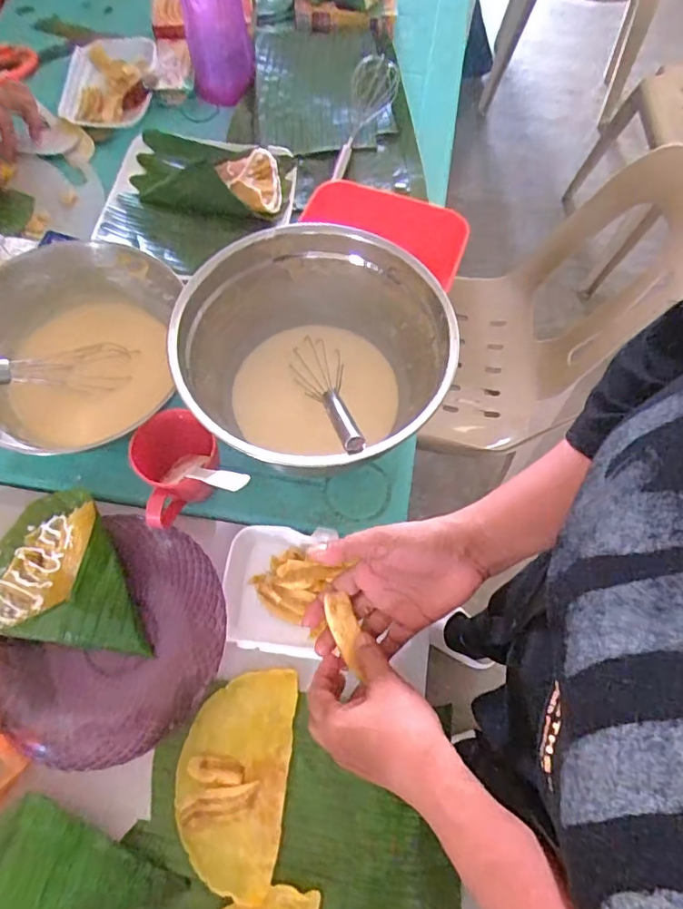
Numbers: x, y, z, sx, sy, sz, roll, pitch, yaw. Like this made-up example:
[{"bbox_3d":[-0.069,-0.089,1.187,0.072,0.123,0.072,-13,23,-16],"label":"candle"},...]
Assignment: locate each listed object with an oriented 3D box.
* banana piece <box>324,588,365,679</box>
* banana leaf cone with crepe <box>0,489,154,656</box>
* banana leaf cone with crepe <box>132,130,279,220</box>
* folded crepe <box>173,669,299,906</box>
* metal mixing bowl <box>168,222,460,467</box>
[{"bbox_3d":[0.003,0.144,0.427,0.022,0.016,0.065,-15,68,-7],"label":"banana piece"},{"bbox_3d":[-0.247,0.102,0.484,0.156,0.036,0.130,8,69,1],"label":"banana leaf cone with crepe"},{"bbox_3d":[-0.179,-0.373,0.700,0.196,0.033,0.132,12,69,3],"label":"banana leaf cone with crepe"},{"bbox_3d":[-0.093,0.275,0.458,0.092,0.010,0.165,6,69,1],"label":"folded crepe"},{"bbox_3d":[-0.029,-0.091,0.517,0.228,0.119,0.244,1,69,-1],"label":"metal mixing bowl"}]

